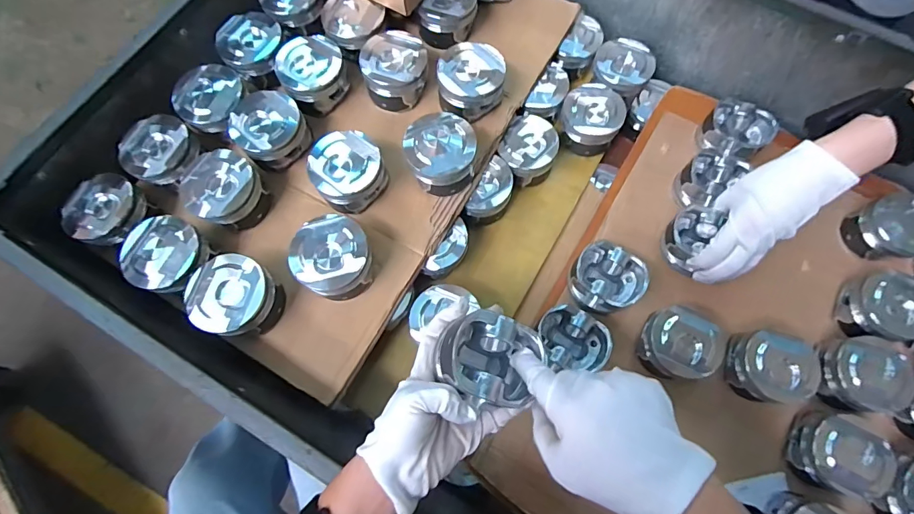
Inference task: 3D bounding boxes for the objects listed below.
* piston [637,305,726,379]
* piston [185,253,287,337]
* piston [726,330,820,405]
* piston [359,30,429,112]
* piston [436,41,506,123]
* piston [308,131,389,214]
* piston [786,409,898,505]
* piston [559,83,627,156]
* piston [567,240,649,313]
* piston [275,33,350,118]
[{"bbox_3d":[0.269,0.106,0.520,0.087,0.062,0.080,0,74,0],"label":"piston"},{"bbox_3d":[-0.242,0.043,0.467,0.086,0.051,0.082,0,74,0],"label":"piston"},{"bbox_3d":[0.373,0.130,0.506,0.080,0.052,0.078,0,74,0],"label":"piston"},{"bbox_3d":[-0.080,-0.248,0.557,0.083,0.055,0.095,-4,75,-1],"label":"piston"},{"bbox_3d":[0.018,-0.227,0.549,0.082,0.048,0.081,0,74,0],"label":"piston"},{"bbox_3d":[-0.131,-0.104,0.512,0.080,0.049,0.085,0,74,0],"label":"piston"},{"bbox_3d":[0.429,0.221,0.477,0.090,0.047,0.087,20,75,5],"label":"piston"},{"bbox_3d":[0.188,-0.195,0.601,0.082,0.045,0.083,0,74,0],"label":"piston"},{"bbox_3d":[0.185,0.032,0.542,0.082,0.061,0.079,0,74,0],"label":"piston"},{"bbox_3d":[-0.189,-0.242,0.559,0.086,0.046,0.091,0,74,0],"label":"piston"}]

